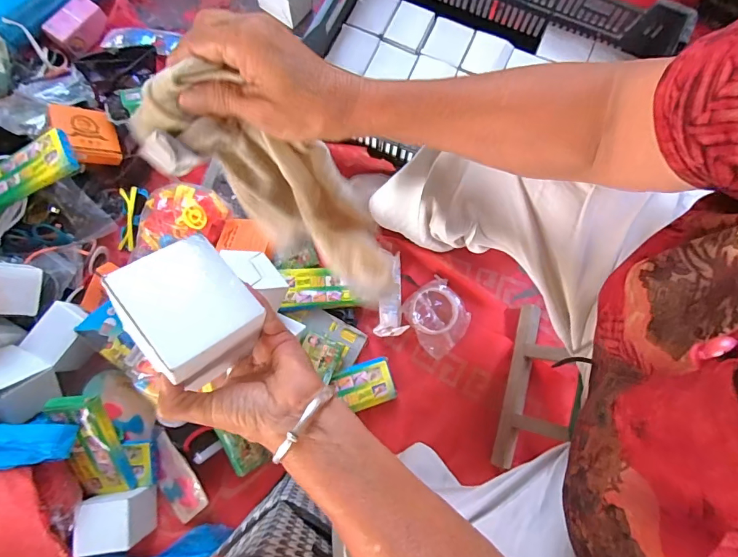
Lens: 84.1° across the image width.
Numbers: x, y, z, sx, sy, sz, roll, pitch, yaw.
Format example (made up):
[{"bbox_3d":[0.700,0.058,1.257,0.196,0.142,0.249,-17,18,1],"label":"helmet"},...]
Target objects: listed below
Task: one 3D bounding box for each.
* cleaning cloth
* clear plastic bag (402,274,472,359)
[{"bbox_3d":[-0.073,-0.076,0.354,0.081,0.253,0.086,8,77,31],"label":"cleaning cloth"},{"bbox_3d":[0.129,0.069,0.751,0.104,0.024,0.121,-33,81,-7],"label":"clear plastic bag"}]

